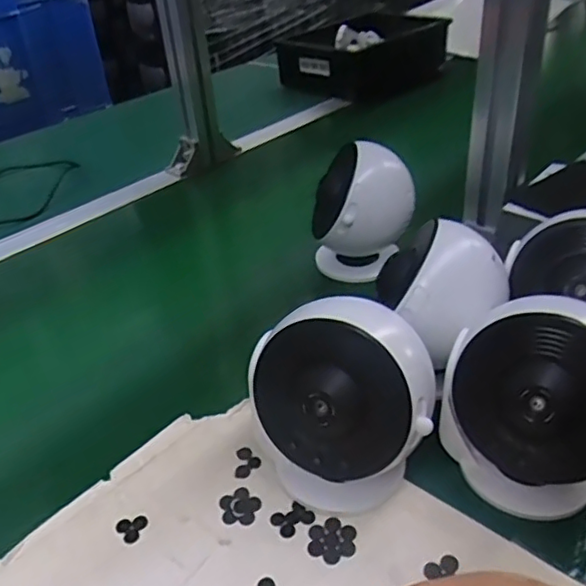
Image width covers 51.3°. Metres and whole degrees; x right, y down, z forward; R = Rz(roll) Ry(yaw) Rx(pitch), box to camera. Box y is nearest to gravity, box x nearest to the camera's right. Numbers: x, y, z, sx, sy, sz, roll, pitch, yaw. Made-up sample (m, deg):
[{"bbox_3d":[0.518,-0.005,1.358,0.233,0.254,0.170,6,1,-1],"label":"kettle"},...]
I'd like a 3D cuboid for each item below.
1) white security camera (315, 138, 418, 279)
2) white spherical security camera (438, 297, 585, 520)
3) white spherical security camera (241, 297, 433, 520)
[{"bbox_3d":[0.066,-0.070,0.591,0.103,0.128,0.083,-1,35,4],"label":"white security camera"},{"bbox_3d":[0.147,0.070,0.364,0.110,0.123,0.073,6,36,14],"label":"white spherical security camera"},{"bbox_3d":[0.033,0.067,0.380,0.110,0.123,0.079,13,38,23],"label":"white spherical security camera"}]

